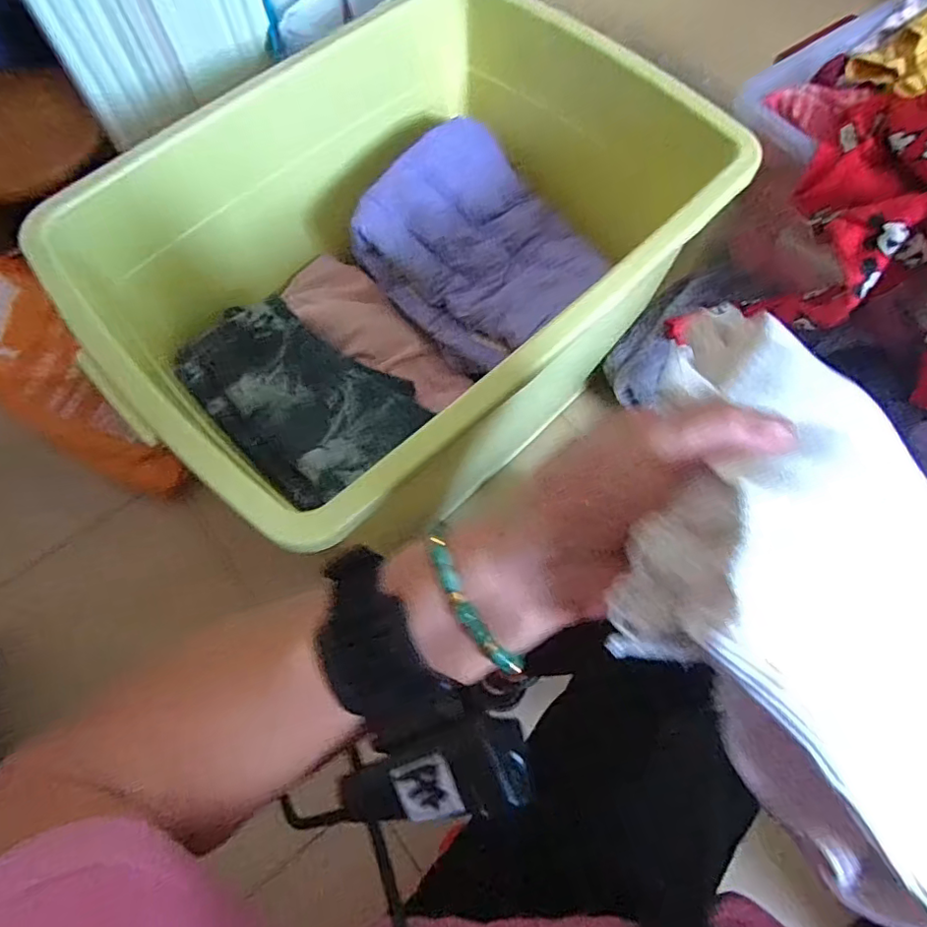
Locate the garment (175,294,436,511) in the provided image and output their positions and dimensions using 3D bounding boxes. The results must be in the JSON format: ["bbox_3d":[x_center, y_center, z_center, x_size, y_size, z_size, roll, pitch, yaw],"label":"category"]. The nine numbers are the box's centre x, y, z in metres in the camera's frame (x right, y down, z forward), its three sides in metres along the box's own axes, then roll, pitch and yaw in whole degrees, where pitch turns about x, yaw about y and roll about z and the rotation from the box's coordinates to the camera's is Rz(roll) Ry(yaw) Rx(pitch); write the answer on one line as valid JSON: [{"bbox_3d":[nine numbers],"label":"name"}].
[{"bbox_3d":[-0.174,-0.080,0.634,0.245,0.057,0.186,43,74,16],"label":"garment"}]

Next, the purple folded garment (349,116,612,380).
[{"bbox_3d":[0.026,-0.264,0.677,0.241,0.110,0.221,40,73,15],"label":"purple folded garment"}]

